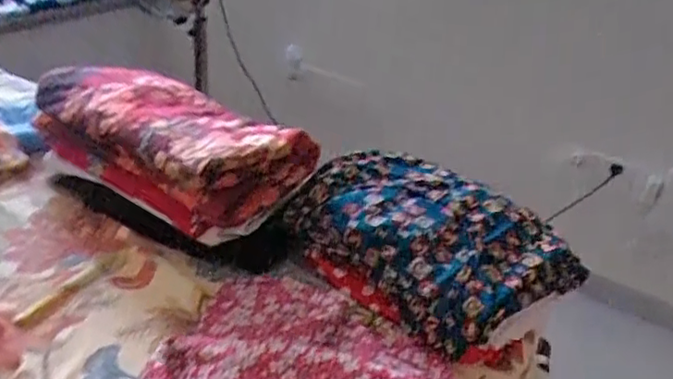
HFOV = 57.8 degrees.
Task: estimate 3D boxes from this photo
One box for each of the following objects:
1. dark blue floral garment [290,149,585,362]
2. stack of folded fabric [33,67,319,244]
[{"bbox_3d":[0.088,0.047,0.604,0.180,0.068,0.251,-17,38,-37],"label":"dark blue floral garment"},{"bbox_3d":[-0.194,-0.062,0.689,0.342,0.081,0.162,24,33,27],"label":"stack of folded fabric"}]

